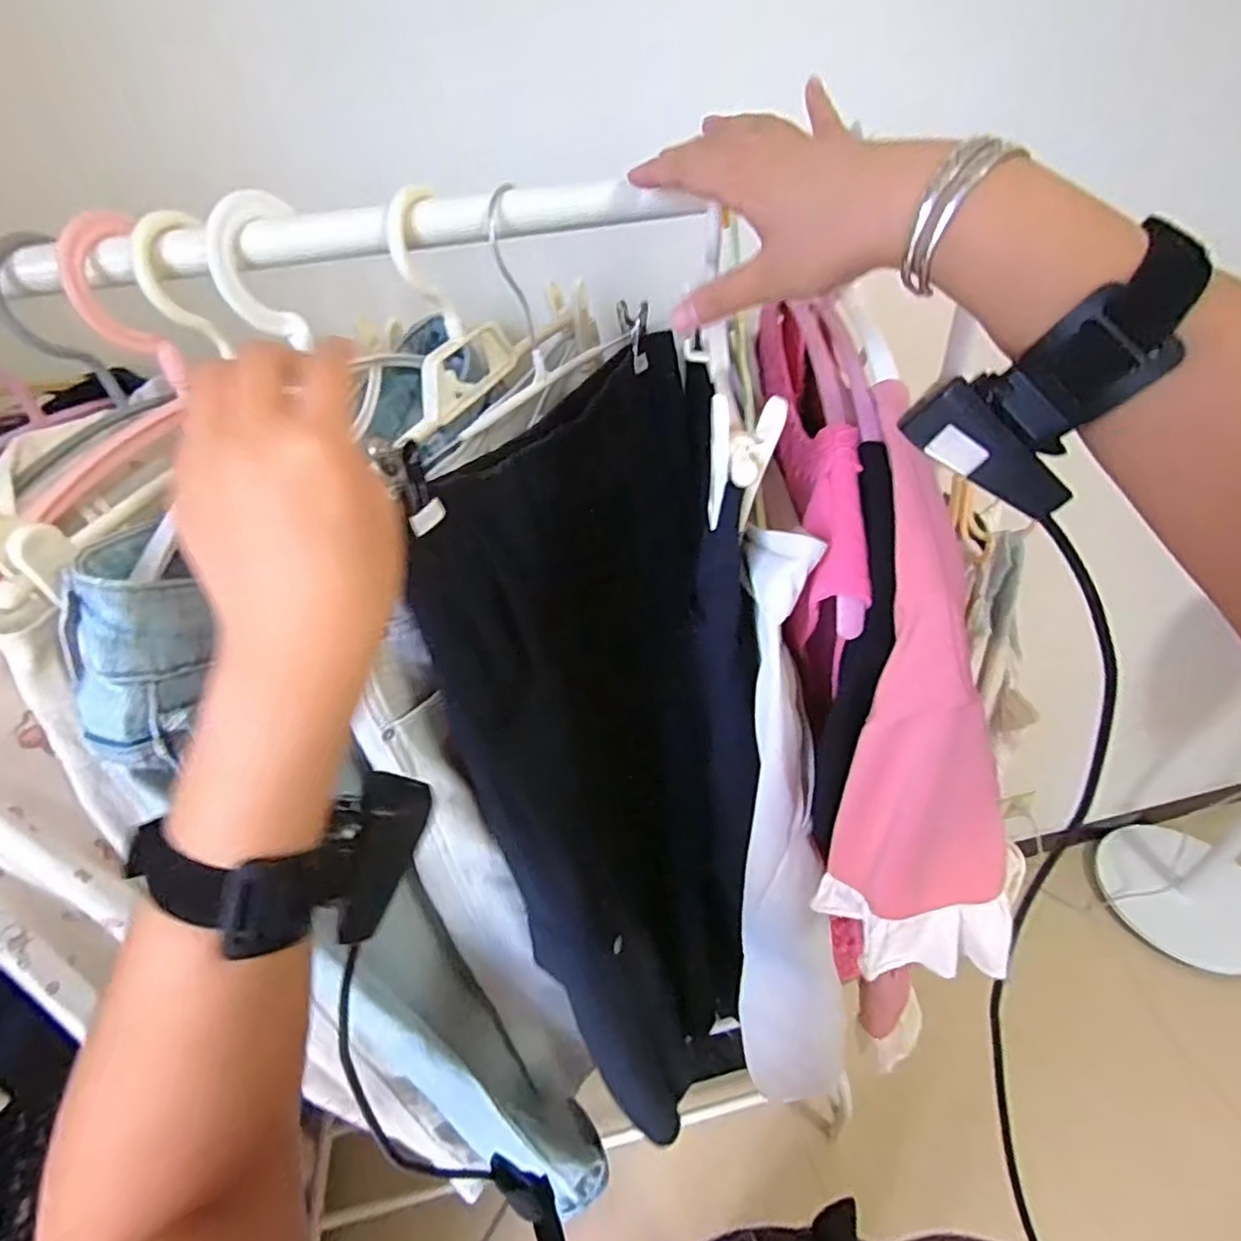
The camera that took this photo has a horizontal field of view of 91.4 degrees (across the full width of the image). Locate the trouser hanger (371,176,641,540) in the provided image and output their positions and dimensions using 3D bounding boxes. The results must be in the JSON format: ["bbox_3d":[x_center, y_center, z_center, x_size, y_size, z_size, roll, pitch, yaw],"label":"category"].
[{"bbox_3d":[-0.055,-0.170,0.362,0.017,0.136,0.264,14,45,23],"label":"trouser hanger"}]

